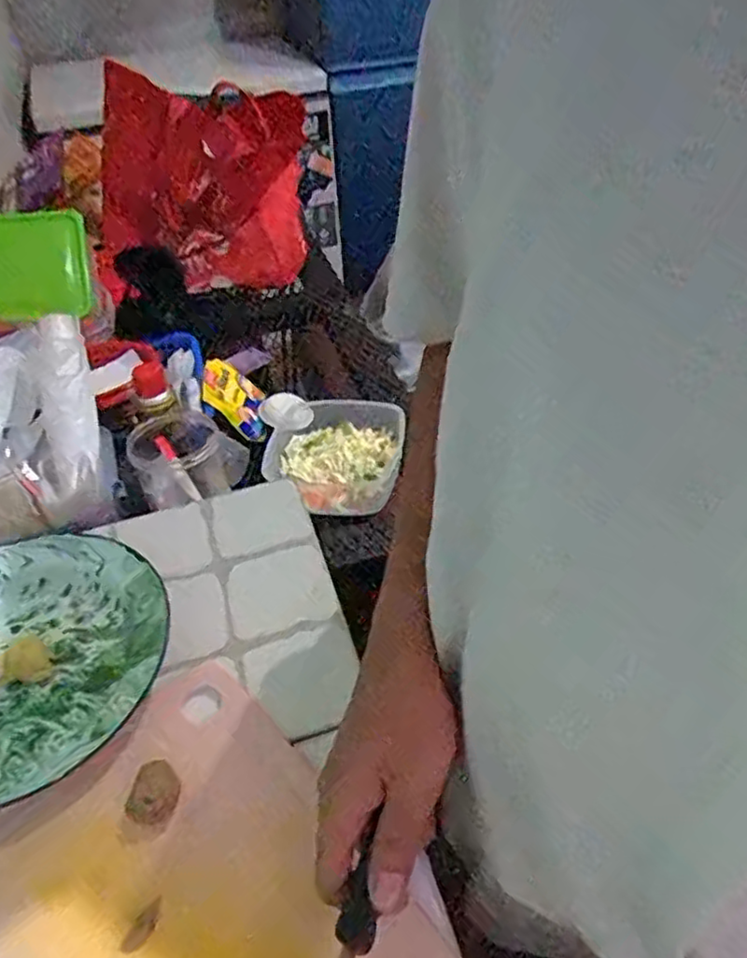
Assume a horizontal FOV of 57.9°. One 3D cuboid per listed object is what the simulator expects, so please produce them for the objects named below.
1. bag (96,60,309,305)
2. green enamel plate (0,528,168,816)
[{"bbox_3d":[-0.278,-0.478,1.117,0.110,0.308,0.432,18,27,38],"label":"bag"},{"bbox_3d":[-0.250,0.132,0.478,0.199,0.034,0.207,-2,44,2],"label":"green enamel plate"}]

